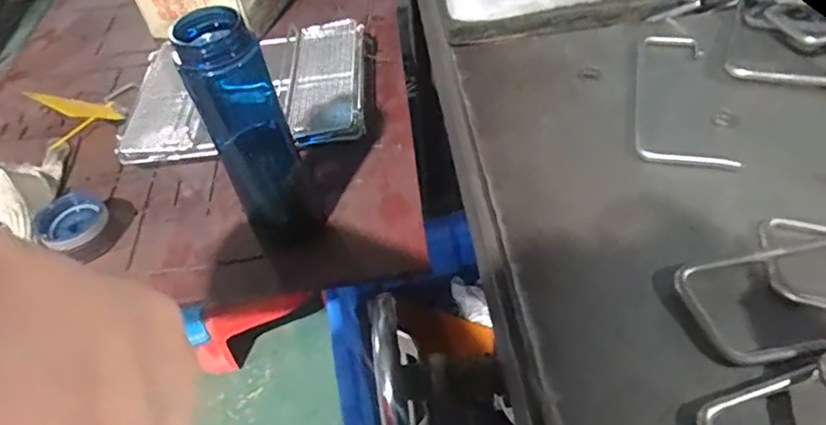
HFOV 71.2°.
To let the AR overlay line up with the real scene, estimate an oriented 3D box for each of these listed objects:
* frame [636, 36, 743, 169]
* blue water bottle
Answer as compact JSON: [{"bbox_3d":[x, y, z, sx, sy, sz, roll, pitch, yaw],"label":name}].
[{"bbox_3d":[0.162,-0.071,0.351,0.052,0.009,0.118,7,50,10],"label":"frame"},{"bbox_3d":[-0.150,-0.066,0.556,0.071,0.251,0.076,-30,52,-18],"label":"blue water bottle"}]

